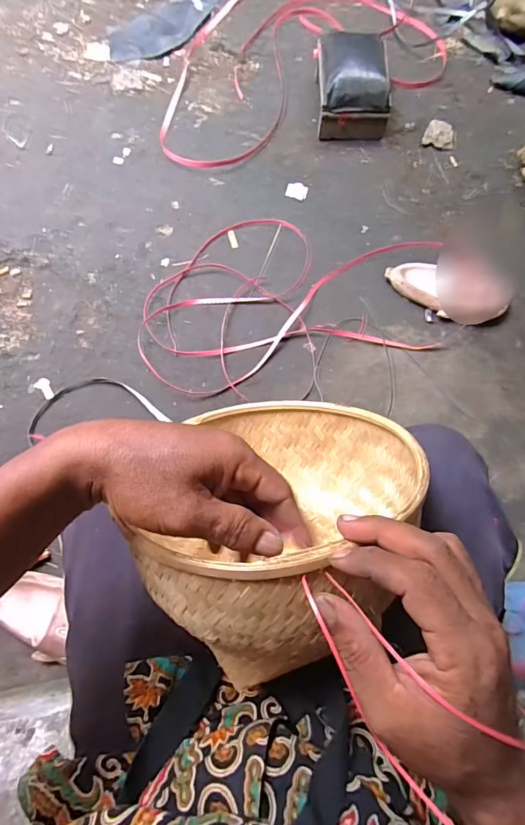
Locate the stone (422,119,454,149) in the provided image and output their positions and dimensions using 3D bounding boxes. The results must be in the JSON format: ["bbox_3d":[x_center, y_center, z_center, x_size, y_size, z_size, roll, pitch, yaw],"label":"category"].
[{"bbox_3d":[0.482,-0.757,1.161,0.077,0.026,0.071,15,76,3],"label":"stone"}]

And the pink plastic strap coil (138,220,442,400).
[{"bbox_3d":[0.055,-0.279,0.997,0.700,0.049,0.429,-15,77,-4],"label":"pink plastic strap coil"}]

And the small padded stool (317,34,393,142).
[{"bbox_3d":[0.234,-0.847,1.113,0.178,0.155,0.202,-3,76,-1],"label":"small padded stool"}]

